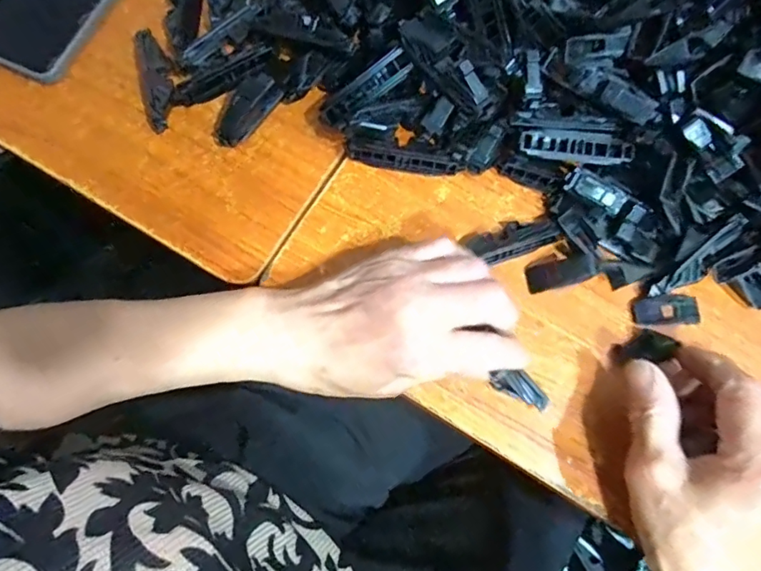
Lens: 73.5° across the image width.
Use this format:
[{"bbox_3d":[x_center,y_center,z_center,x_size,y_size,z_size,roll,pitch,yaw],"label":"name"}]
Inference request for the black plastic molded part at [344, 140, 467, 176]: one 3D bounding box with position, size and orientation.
[{"bbox_3d":[0.016,-0.086,0.350,0.079,0.016,0.011,9,77,2],"label":"black plastic molded part"}]

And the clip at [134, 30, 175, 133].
[{"bbox_3d":[-0.160,-0.148,0.362,0.024,0.014,0.077,-15,77,-4],"label":"clip"}]

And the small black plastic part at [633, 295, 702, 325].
[{"bbox_3d":[0.188,0.016,0.334,0.043,0.004,0.019,-2,76,-1],"label":"small black plastic part"}]

